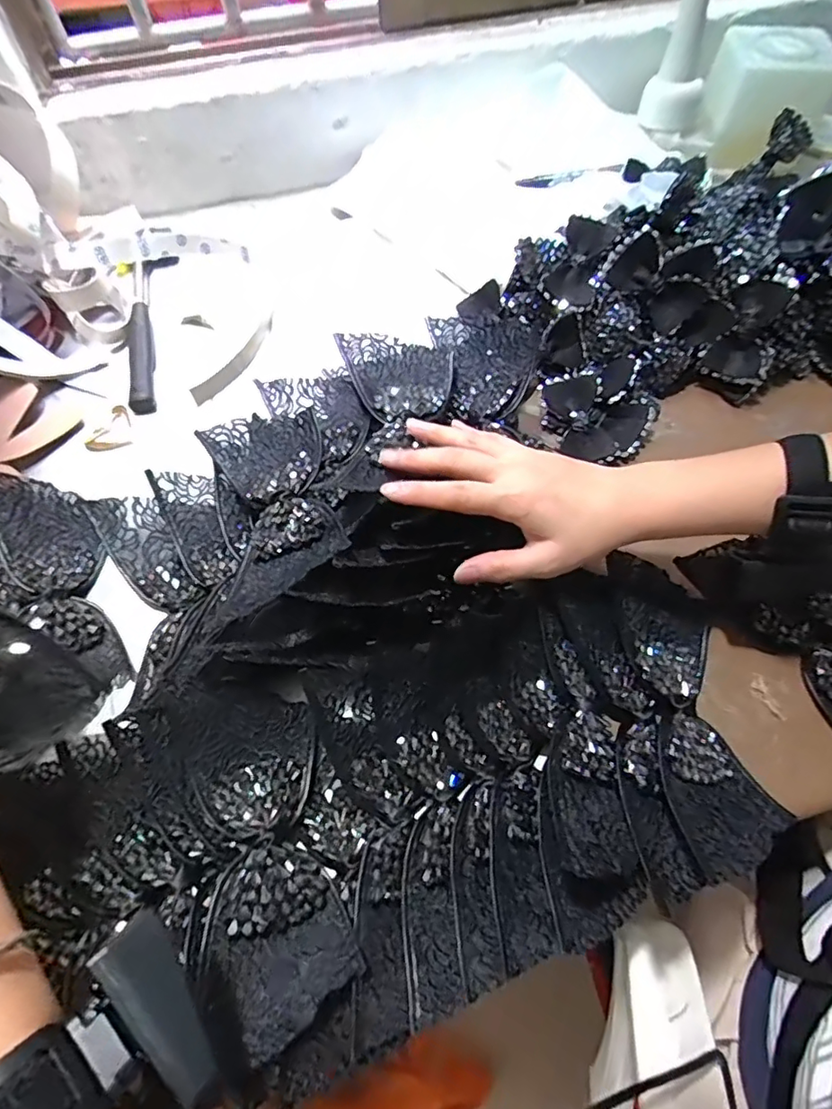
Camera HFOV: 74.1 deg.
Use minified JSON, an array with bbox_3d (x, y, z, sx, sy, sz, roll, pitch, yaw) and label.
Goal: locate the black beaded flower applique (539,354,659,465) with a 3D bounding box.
[{"bbox_3d":[0.172,-0.129,0.506,0.099,0.020,0.092,-18,79,-5],"label":"black beaded flower applique"}]

